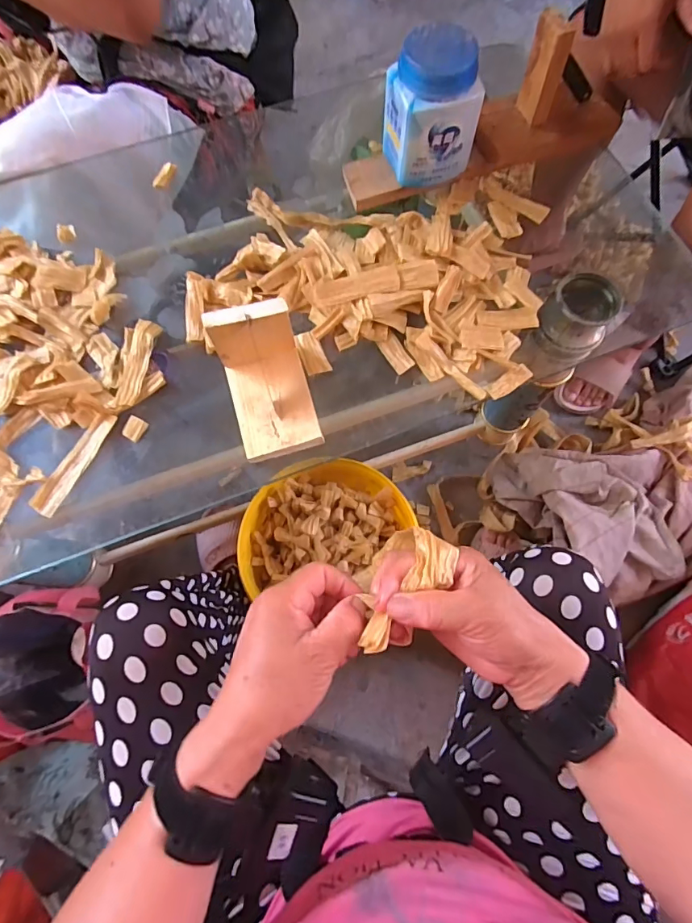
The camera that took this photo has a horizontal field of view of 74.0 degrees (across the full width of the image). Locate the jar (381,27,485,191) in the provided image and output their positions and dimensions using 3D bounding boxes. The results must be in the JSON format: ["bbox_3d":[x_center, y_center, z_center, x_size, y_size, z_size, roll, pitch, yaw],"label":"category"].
[{"bbox_3d":[0.091,-0.376,0.501,0.083,0.128,0.074,-22,71,-6],"label":"jar"}]

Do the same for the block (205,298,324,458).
[{"bbox_3d":[-0.076,-0.077,0.432,0.077,0.067,0.122,-16,71,-4],"label":"block"}]

